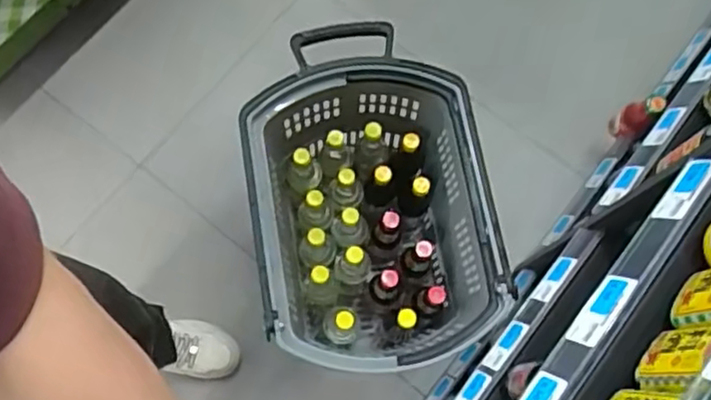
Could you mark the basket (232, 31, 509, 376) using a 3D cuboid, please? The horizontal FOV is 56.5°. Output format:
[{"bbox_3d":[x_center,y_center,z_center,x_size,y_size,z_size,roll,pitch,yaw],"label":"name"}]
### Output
[{"bbox_3d":[0.020,0.023,1.181,0.373,0.363,0.535,-11,75,-5],"label":"basket"}]

